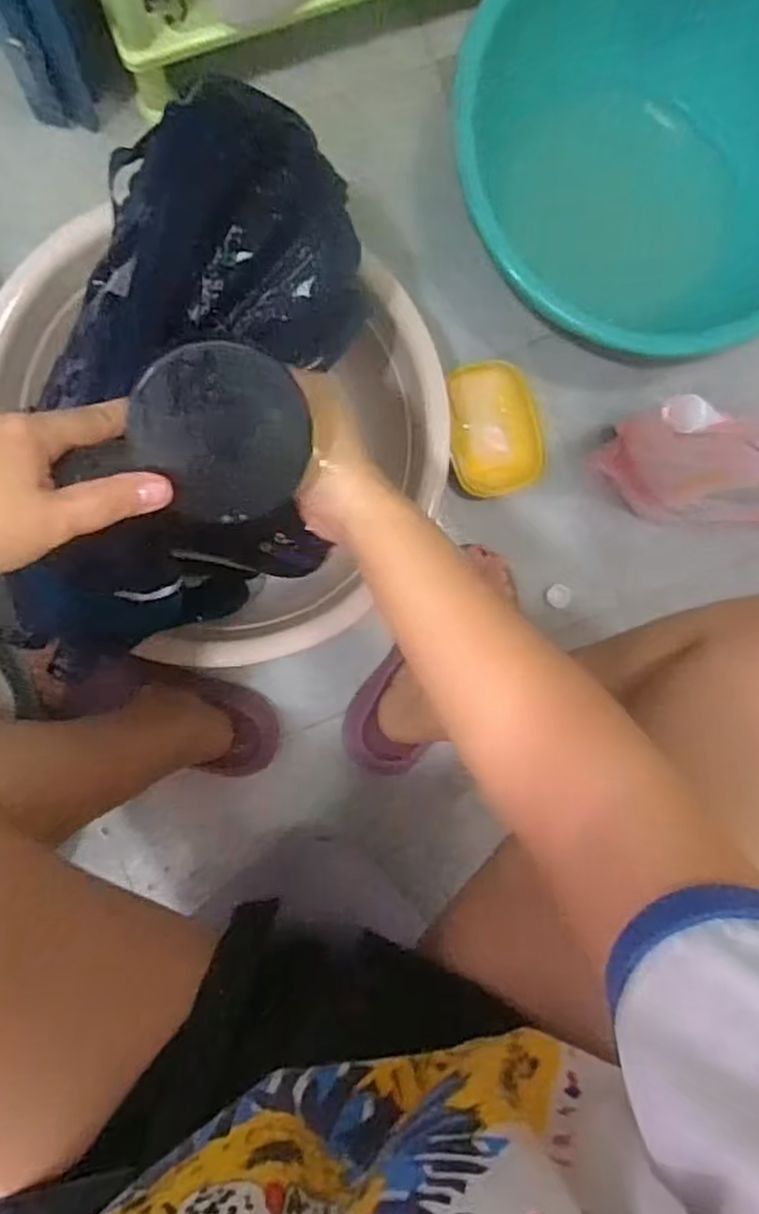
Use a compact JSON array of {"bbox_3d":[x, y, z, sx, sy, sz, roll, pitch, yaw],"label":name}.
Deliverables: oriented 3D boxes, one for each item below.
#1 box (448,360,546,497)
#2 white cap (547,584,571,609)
[{"bbox_3d":[0.121,-0.183,0.744,0.097,0.037,0.133,-5,94,-7],"label":"box"},{"bbox_3d":[0.194,-0.012,0.771,0.024,0.006,0.025,0,93,-7],"label":"white cap"}]

